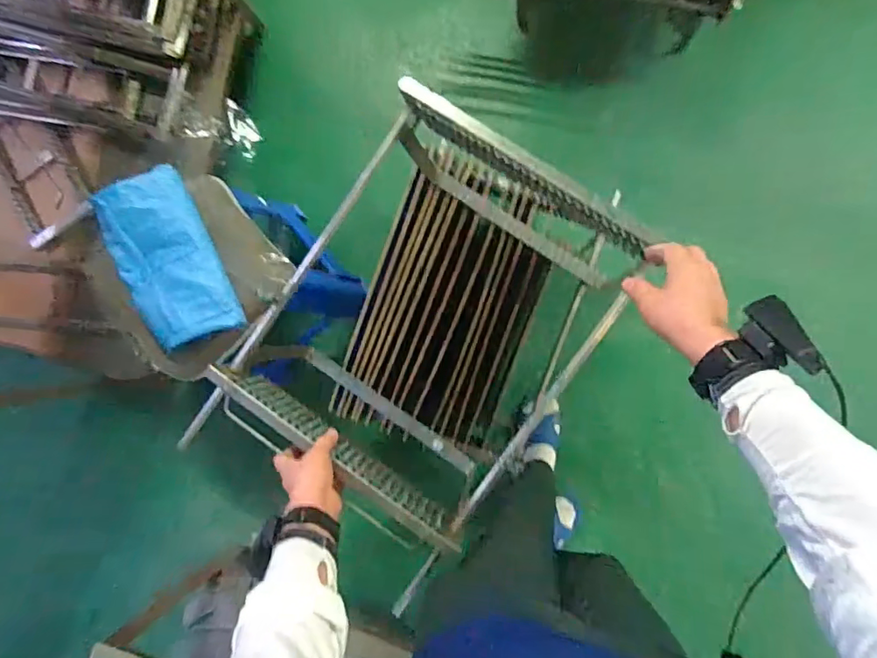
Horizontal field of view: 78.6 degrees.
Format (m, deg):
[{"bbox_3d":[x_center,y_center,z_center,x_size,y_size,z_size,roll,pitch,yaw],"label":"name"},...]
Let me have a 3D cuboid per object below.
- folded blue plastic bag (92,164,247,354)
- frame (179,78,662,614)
[{"bbox_3d":[-0.487,-0.123,0.947,0.163,0.065,0.318,-26,86,7],"label":"folded blue plastic bag"},{"bbox_3d":[0.002,-0.017,0.836,0.403,0.280,0.513,35,94,7],"label":"frame"}]

